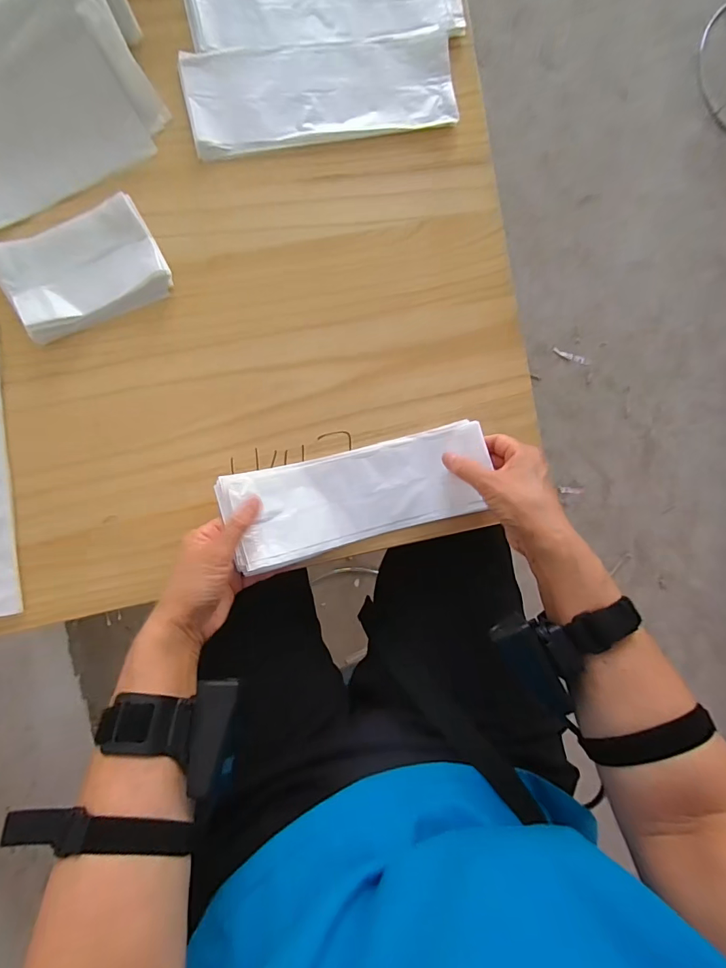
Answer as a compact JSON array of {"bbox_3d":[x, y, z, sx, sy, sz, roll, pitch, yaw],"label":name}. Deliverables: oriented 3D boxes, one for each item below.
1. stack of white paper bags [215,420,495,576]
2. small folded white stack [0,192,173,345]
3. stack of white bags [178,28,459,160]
[{"bbox_3d":[0.000,0.009,0.404,0.240,0.033,0.088,-15,96,-7],"label":"stack of white paper bags"},{"bbox_3d":[-0.244,-0.187,0.379,0.128,0.016,0.082,-25,97,-6],"label":"small folded white stack"},{"bbox_3d":[-0.037,-0.367,0.404,0.245,0.009,0.088,-12,95,-7],"label":"stack of white bags"}]

